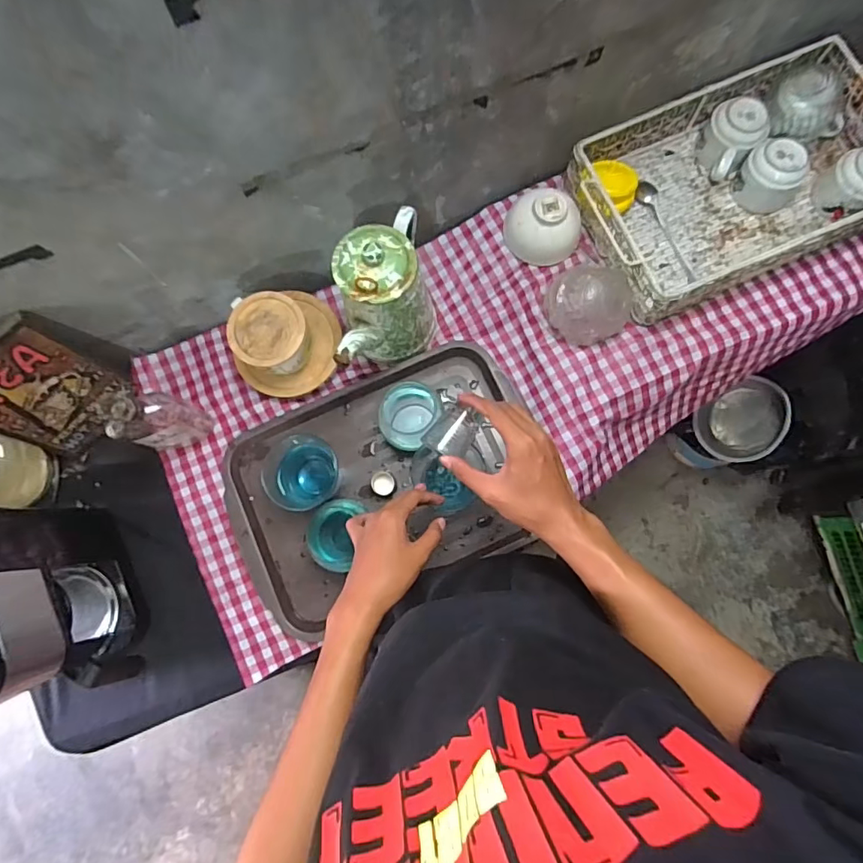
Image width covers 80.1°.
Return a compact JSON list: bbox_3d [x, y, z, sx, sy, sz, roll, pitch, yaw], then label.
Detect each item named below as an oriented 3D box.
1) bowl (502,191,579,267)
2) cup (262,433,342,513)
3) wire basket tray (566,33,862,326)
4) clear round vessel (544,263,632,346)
[{"bbox_3d":[0.156,-0.293,0.730,0.105,0.066,0.085,34,82,7],"label":"bowl"},{"bbox_3d":[-0.175,0.057,0.697,0.083,0.068,0.098,19,80,4],"label":"cup"},{"bbox_3d":[0.422,-0.348,0.715,0.405,0.094,0.260,-23,80,-4],"label":"wire basket tray"},{"bbox_3d":[0.220,-0.186,0.701,0.113,0.073,0.105,0,79,1],"label":"clear round vessel"}]

